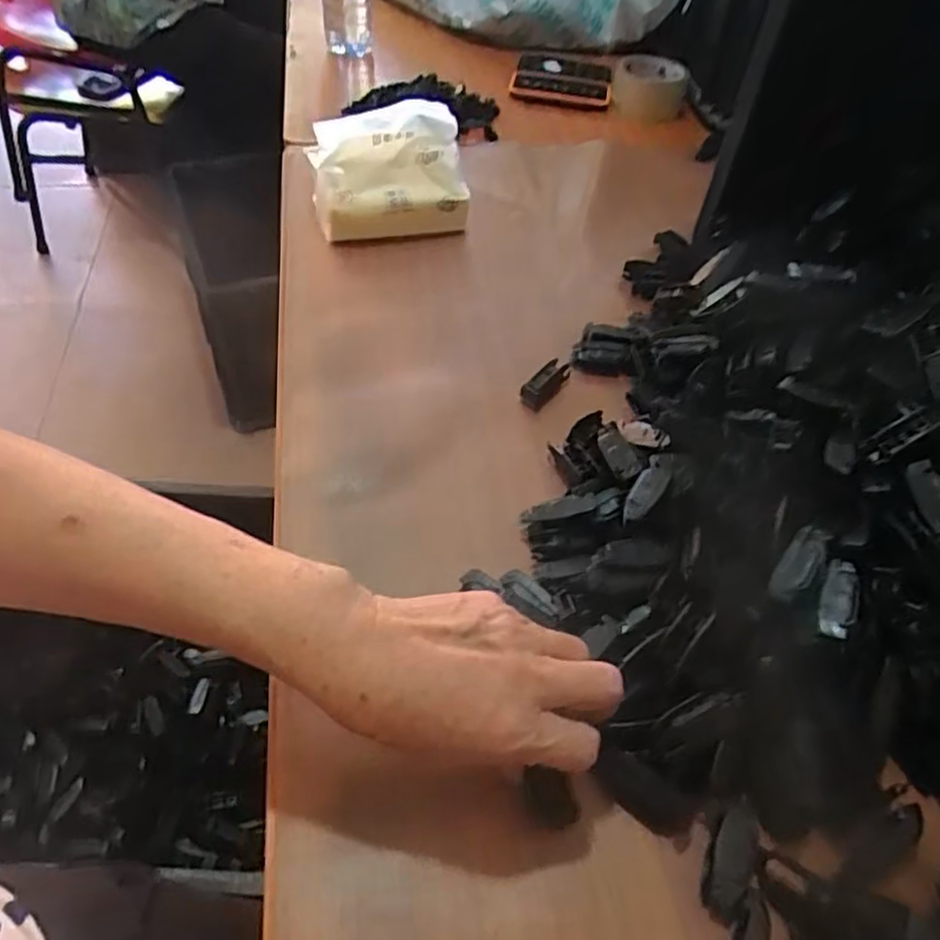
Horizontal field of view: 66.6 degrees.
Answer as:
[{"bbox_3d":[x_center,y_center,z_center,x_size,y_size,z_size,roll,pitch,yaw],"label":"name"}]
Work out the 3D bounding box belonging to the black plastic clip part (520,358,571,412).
[{"bbox_3d":[0.057,-0.066,0.542,0.018,0.019,0.051,29,52,19],"label":"black plastic clip part"}]

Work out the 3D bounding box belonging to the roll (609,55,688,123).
[{"bbox_3d":[0.232,-0.514,0.955,0.095,0.042,0.104,2,49,-3],"label":"roll"}]

